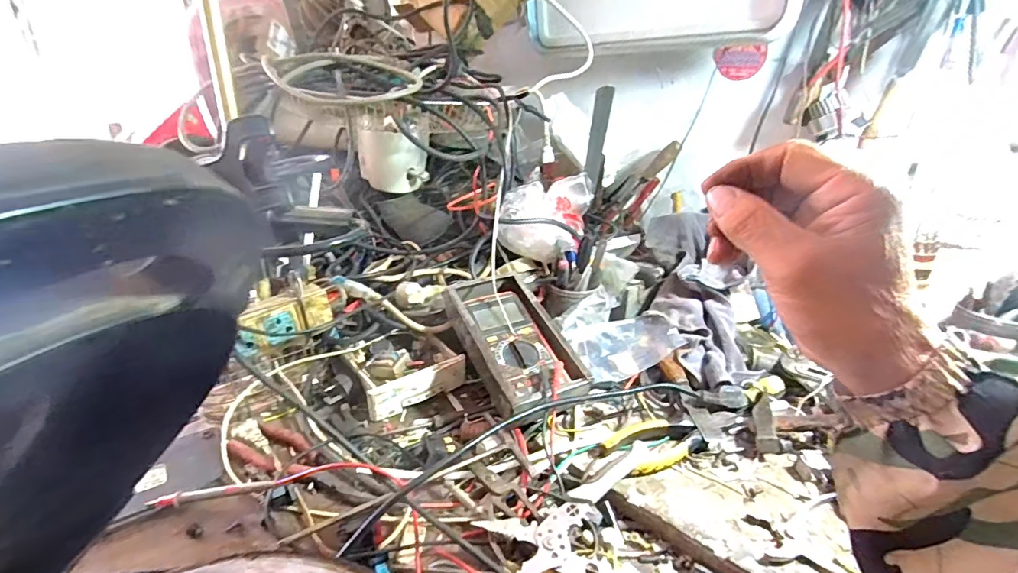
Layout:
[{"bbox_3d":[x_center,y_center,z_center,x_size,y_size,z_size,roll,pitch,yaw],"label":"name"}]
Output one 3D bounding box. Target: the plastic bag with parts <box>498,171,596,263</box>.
[{"bbox_3d":[0.058,-0.099,0.749,0.125,0.111,0.100,5,27,15],"label":"plastic bag with parts"}]

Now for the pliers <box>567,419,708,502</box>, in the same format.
[{"bbox_3d":[0.122,0.168,0.478,0.161,0.030,0.055,-16,29,-27],"label":"pliers"}]

